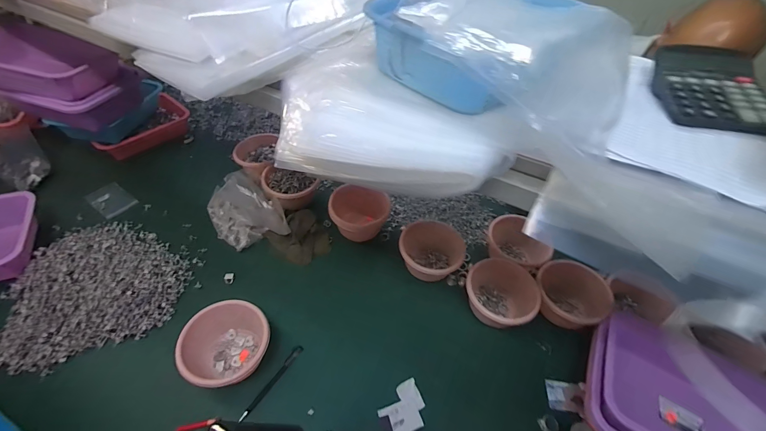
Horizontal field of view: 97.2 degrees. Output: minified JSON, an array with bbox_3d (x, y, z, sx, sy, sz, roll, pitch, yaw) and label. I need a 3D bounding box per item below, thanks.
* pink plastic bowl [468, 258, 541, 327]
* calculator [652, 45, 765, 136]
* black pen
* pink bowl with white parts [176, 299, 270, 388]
[{"bbox_3d":[0.254,0.174,0.742,0.149,0.085,0.130,32,54,21],"label":"pink plastic bowl"},{"bbox_3d":[0.416,-0.165,0.431,0.121,0.041,0.154,11,49,5],"label":"calculator"},{"bbox_3d":[-0.205,0.308,0.629,0.017,0.011,0.152,27,52,18],"label":"black pen"},{"bbox_3d":[-0.281,0.238,0.617,0.136,0.103,0.135,3,49,-3],"label":"pink bowl with white parts"}]

